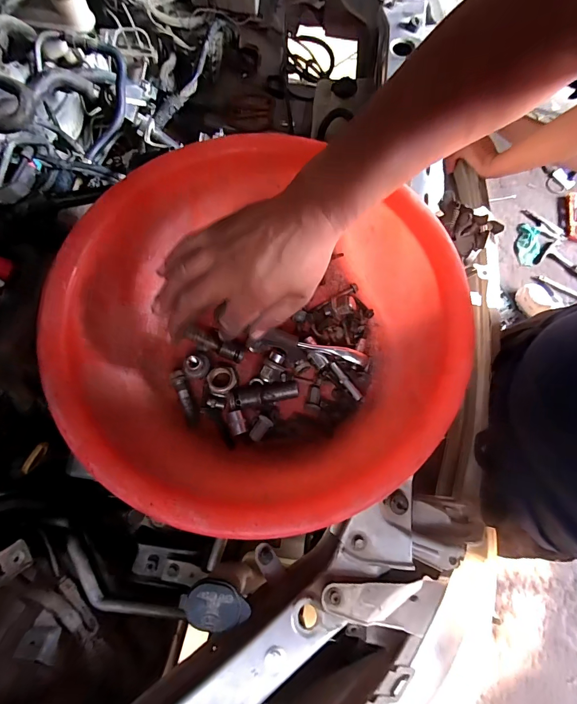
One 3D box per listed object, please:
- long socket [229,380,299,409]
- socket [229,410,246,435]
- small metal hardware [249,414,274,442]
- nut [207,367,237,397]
[{"bbox_3d":[-0.027,0.046,0.390,0.075,0.017,0.021,-12,74,-4],"label":"long socket"},{"bbox_3d":[-0.054,0.076,0.379,0.014,0.015,0.025,-18,74,-6],"label":"socket"},{"bbox_3d":[-0.030,0.083,0.379,0.016,0.016,0.027,32,76,8],"label":"small metal hardware"},{"bbox_3d":[-0.074,0.031,0.395,0.031,0.010,0.031,-16,74,-5],"label":"nut"}]

